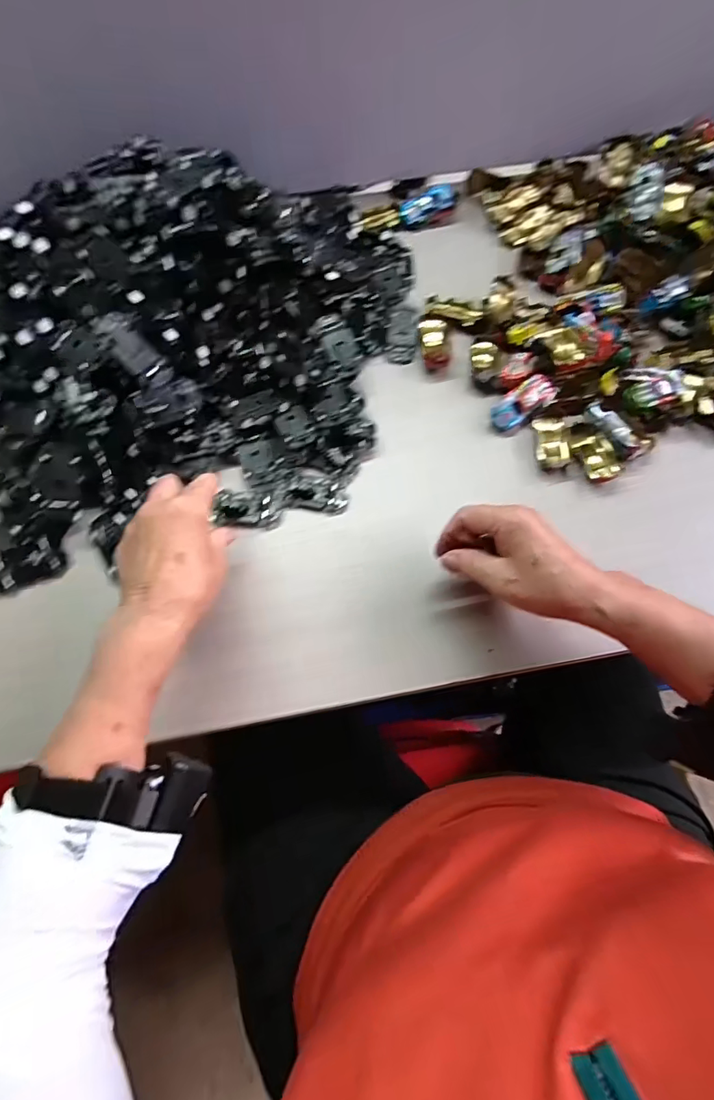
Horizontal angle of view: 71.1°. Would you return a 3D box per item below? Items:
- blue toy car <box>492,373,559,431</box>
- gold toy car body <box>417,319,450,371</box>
[{"bbox_3d":[0.160,-0.143,0.482,0.063,0.029,0.028,-36,71,-14],"label":"blue toy car"},{"bbox_3d":[0.081,-0.214,0.515,0.030,0.014,0.063,-4,67,-1],"label":"gold toy car body"}]

